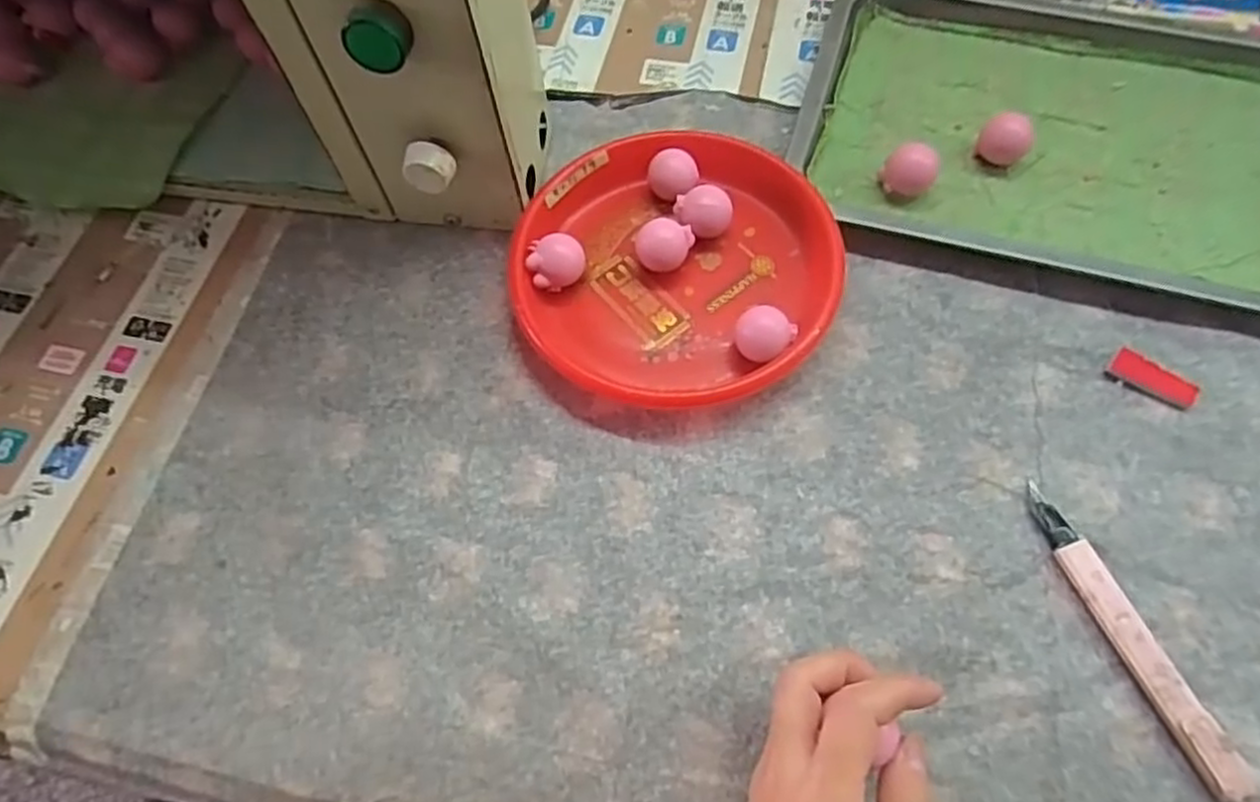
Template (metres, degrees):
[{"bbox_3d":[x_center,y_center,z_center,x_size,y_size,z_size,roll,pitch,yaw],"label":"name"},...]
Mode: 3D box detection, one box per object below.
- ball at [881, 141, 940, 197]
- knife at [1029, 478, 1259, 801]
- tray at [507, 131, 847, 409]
[{"bbox_3d":[0.162,-0.133,0.434,0.029,0.025,0.023,25,68,15],"label":"ball"},{"bbox_3d":[0.219,0.101,0.328,0.017,0.011,0.139,-20,64,-7],"label":"knife"},{"bbox_3d":[0.025,-0.074,0.416,0.173,0.029,0.164,-1,64,2],"label":"tray"}]

